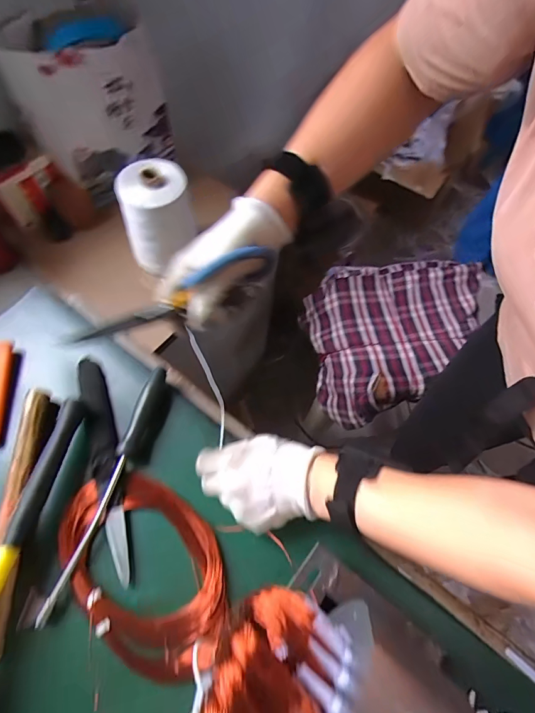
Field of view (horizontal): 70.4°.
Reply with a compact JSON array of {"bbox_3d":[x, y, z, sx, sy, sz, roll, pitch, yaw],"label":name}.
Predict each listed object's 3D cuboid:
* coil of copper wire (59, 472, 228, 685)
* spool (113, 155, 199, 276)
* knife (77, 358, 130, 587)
[{"bbox_3d":[-0.114,0.189,0.351,0.120,0.013,0.182,-38,72,-19],"label":"coil of copper wire"},{"bbox_3d":[-0.179,-0.227,0.622,0.110,0.148,0.087,-16,66,-11],"label":"spool"},{"bbox_3d":[-0.163,0.102,0.382,0.025,0.024,0.223,-16,66,-11],"label":"knife"}]

